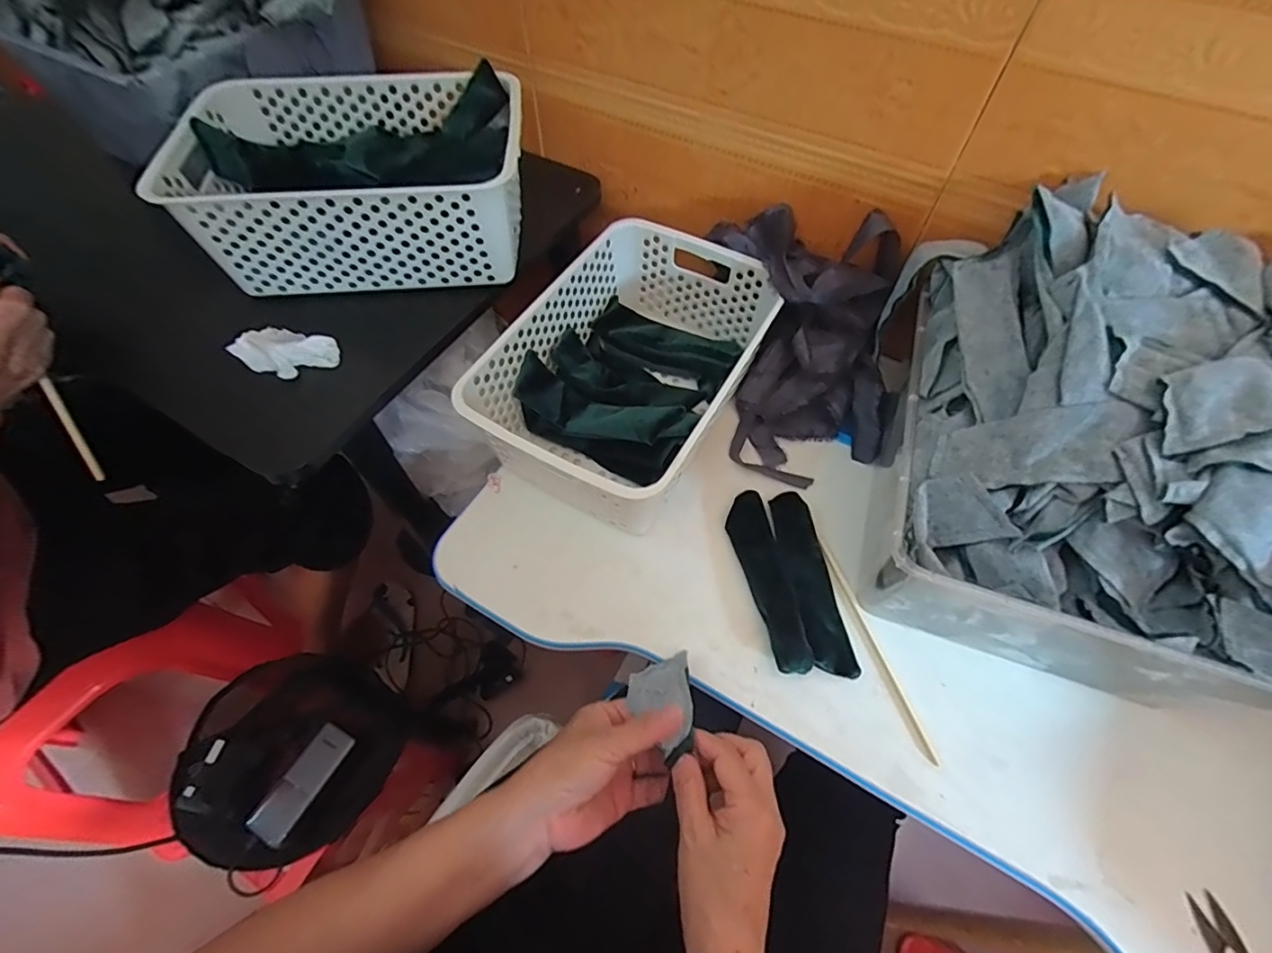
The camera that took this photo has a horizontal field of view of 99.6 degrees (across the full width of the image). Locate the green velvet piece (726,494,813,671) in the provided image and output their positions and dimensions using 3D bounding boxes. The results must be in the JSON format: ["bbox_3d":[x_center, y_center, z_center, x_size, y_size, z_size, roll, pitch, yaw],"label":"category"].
[{"bbox_3d":[0.115,0.089,0.474,0.037,0.018,0.164,-11,53,-1],"label":"green velvet piece"}]

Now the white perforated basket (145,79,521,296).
[{"bbox_3d":[-0.264,-0.304,0.530,0.316,0.100,0.227,-4,65,2],"label":"white perforated basket"}]

